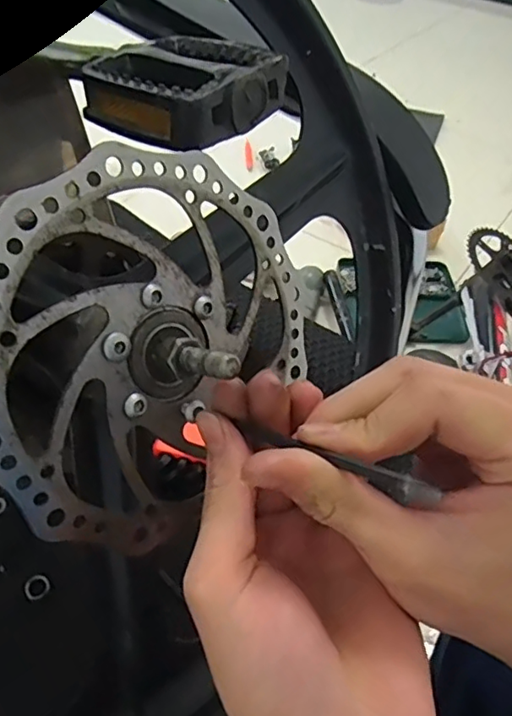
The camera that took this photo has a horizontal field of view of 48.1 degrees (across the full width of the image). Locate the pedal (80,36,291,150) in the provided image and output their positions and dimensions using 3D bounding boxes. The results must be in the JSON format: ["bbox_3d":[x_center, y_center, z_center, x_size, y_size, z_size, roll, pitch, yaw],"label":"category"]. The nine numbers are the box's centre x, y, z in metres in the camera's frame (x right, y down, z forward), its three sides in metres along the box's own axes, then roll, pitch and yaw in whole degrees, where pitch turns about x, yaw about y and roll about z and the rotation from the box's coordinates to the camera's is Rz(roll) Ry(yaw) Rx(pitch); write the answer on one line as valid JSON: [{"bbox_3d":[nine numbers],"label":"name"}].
[{"bbox_3d":[-0.032,-0.124,0.255,0.073,0.022,0.074,34,53,25],"label":"pedal"}]

